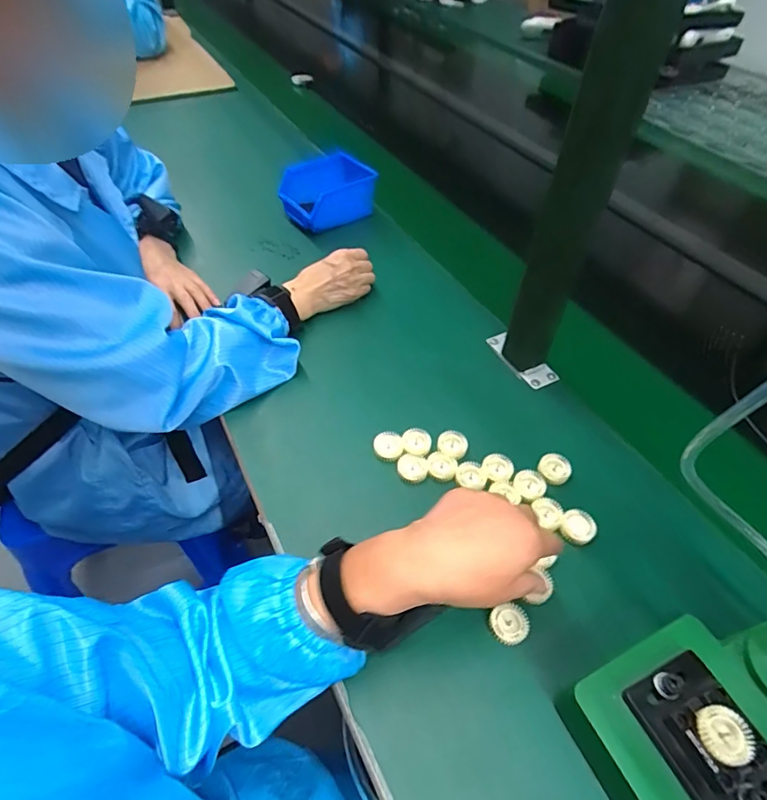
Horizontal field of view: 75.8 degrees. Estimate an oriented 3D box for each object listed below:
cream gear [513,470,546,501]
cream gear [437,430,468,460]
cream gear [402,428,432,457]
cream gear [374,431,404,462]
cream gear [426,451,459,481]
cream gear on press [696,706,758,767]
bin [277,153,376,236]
[{"bbox_3d":[0.151,0.086,0.504,0.030,0.005,0.031,1,49,-2],"label":"cream gear"},{"bbox_3d":[0.075,0.047,0.530,0.032,0.005,0.032,1,49,-2],"label":"cream gear"},{"bbox_3d":[0.036,0.045,0.527,0.031,0.005,0.030,9,49,5],"label":"cream gear"},{"bbox_3d":[0.006,0.049,0.527,0.031,0.004,0.033,-2,68,4],"label":"cream gear"},{"bbox_3d":[0.061,0.070,0.514,0.032,0.007,0.029,35,56,25],"label":"cream gear"},{"bbox_3d":[0.222,0.216,0.318,0.031,0.009,0.031,-26,56,-19],"label":"cream gear on press"},{"bbox_3d":[-0.087,-0.314,0.759,0.130,0.076,0.086,-25,55,-22],"label":"bin"}]

